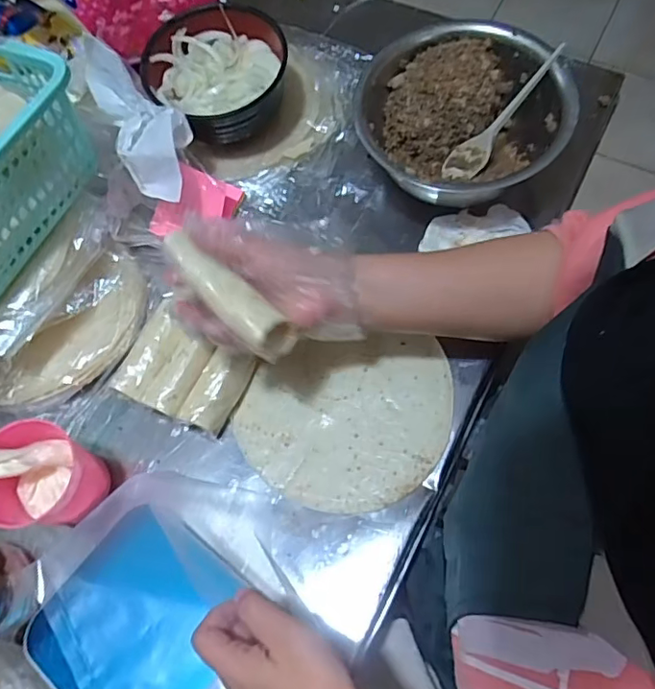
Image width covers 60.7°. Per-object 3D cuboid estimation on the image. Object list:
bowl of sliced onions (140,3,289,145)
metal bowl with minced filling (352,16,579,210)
[{"bbox_3d":[-0.110,-0.267,0.575,0.140,0.070,0.134,-1,68,3],"label":"bowl of sliced onions"},{"bbox_3d":[0.125,-0.207,0.538,0.183,0.093,0.186,-1,68,3],"label":"metal bowl with minced filling"}]

